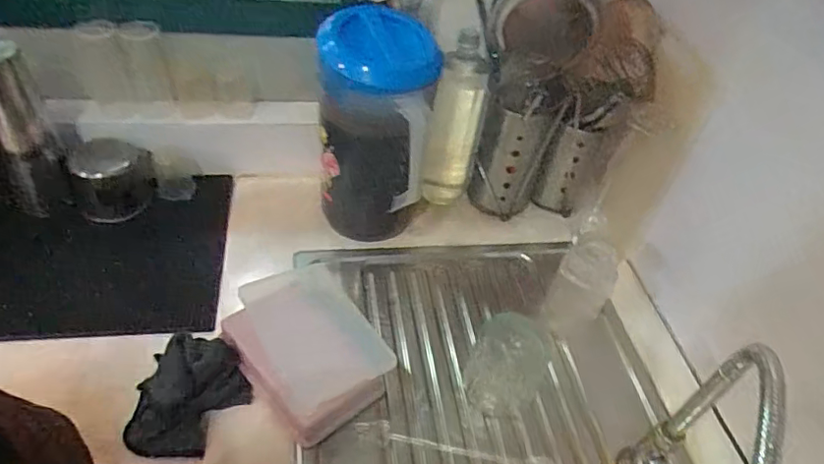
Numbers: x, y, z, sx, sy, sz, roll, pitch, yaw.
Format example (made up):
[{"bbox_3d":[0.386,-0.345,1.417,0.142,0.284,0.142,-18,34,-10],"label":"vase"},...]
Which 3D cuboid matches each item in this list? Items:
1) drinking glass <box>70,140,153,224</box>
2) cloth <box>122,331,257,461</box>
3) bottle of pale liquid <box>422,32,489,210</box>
[{"bbox_3d":[-0.444,-0.073,0.843,0.111,0.096,0.105,-16,48,-24],"label":"drinking glass"},{"bbox_3d":[-0.238,0.174,0.612,0.116,0.030,0.126,2,44,-7],"label":"cloth"},{"bbox_3d":[0.063,-0.168,0.851,0.069,0.255,0.067,6,43,-3],"label":"bottle of pale liquid"}]

